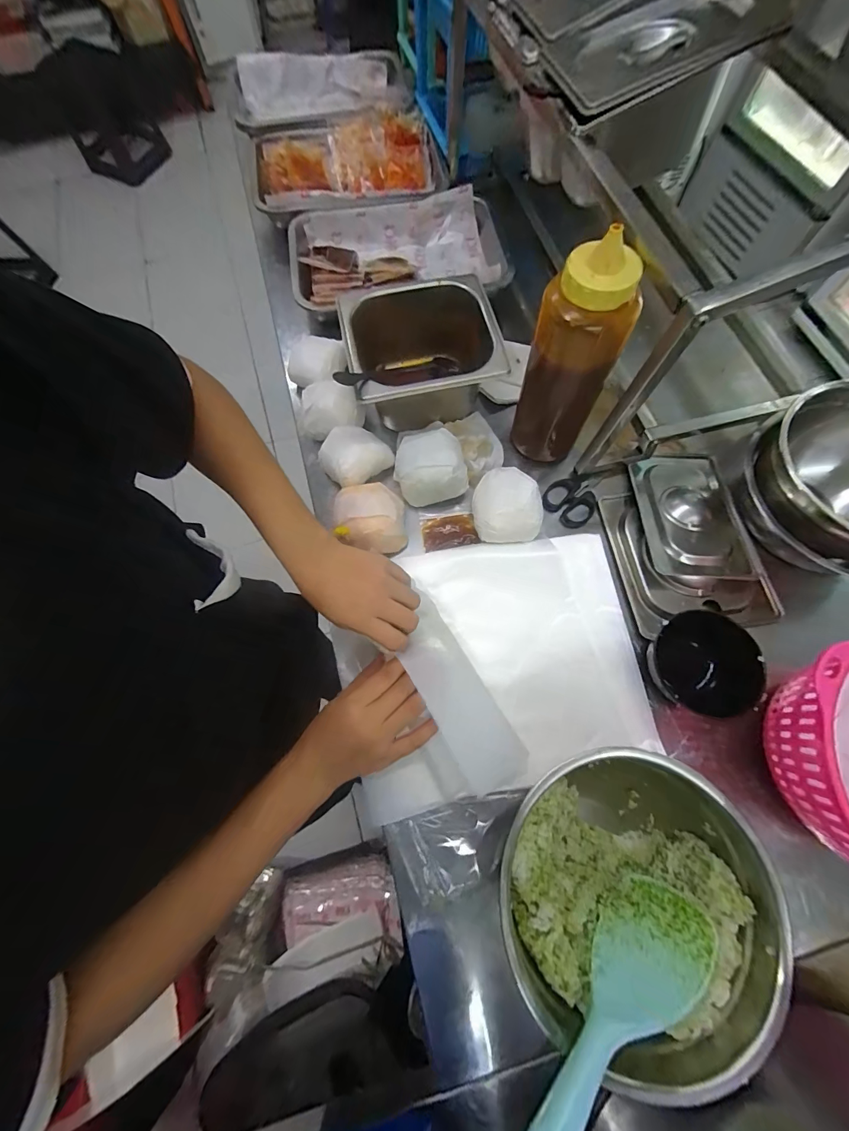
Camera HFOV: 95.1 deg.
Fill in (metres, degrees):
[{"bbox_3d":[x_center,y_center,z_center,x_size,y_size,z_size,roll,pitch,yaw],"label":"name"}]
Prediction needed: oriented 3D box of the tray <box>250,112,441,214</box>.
[{"bbox_3d":[-0.128,-0.652,0.641,0.297,0.049,0.211,-6,71,-1],"label":"tray"}]

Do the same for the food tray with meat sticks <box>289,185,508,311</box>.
[{"bbox_3d":[-0.043,-0.457,0.588,0.300,0.064,0.208,-7,71,-1],"label":"food tray with meat sticks"}]

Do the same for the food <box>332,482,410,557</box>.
[{"bbox_3d":[-0.061,-0.050,0.445,0.075,0.044,0.081,0,71,1],"label":"food"}]

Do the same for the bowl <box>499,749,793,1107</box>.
[{"bbox_3d":[0.157,0.254,0.314,0.173,0.104,0.189,0,71,1],"label":"bowl"}]

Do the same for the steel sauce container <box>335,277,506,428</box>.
[{"bbox_3d":[-0.007,-0.254,0.478,0.173,0.100,0.158,-10,71,-2],"label":"steel sauce container"}]

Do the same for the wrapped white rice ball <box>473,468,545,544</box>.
[{"bbox_3d":[0.095,-0.069,0.449,0.074,0.039,0.079,0,71,1],"label":"wrapped white rice ball"}]

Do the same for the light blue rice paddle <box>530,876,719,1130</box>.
[{"bbox_3d":[0.123,0.299,0.253,0.198,0.069,0.022,-25,105,-33],"label":"light blue rice paddle"}]

